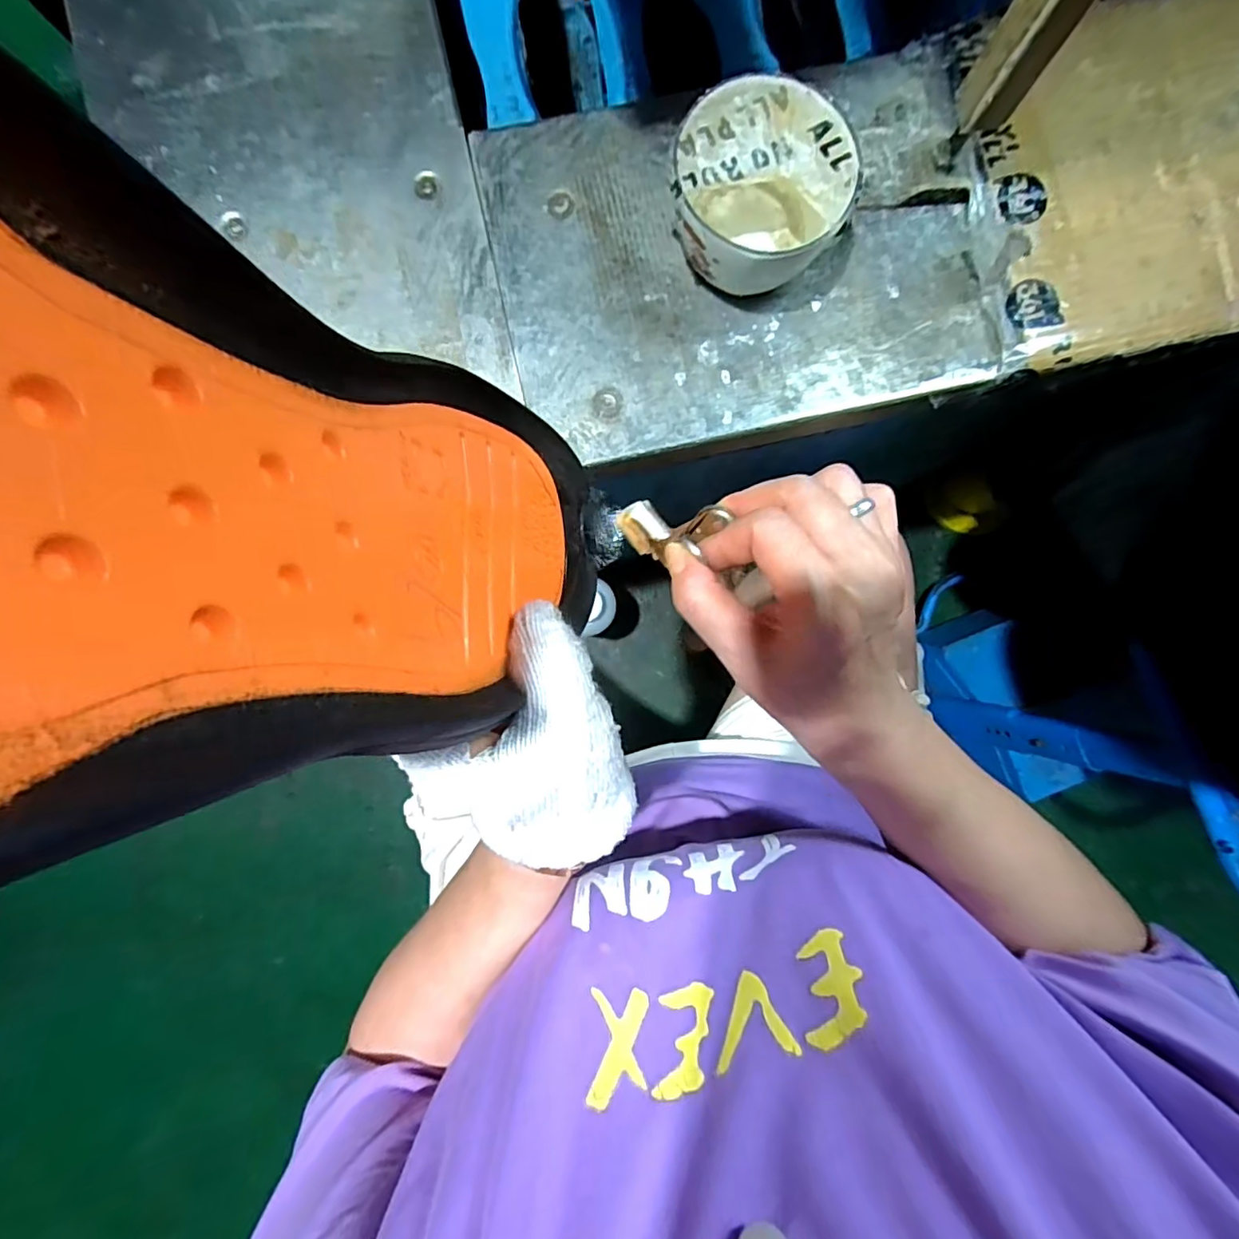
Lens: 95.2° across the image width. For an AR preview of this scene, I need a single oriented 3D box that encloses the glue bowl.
[{"bbox_3d":[0.084,-0.258,0.356,0.102,0.062,0.104,0,86,-1],"label":"glue bowl"}]

